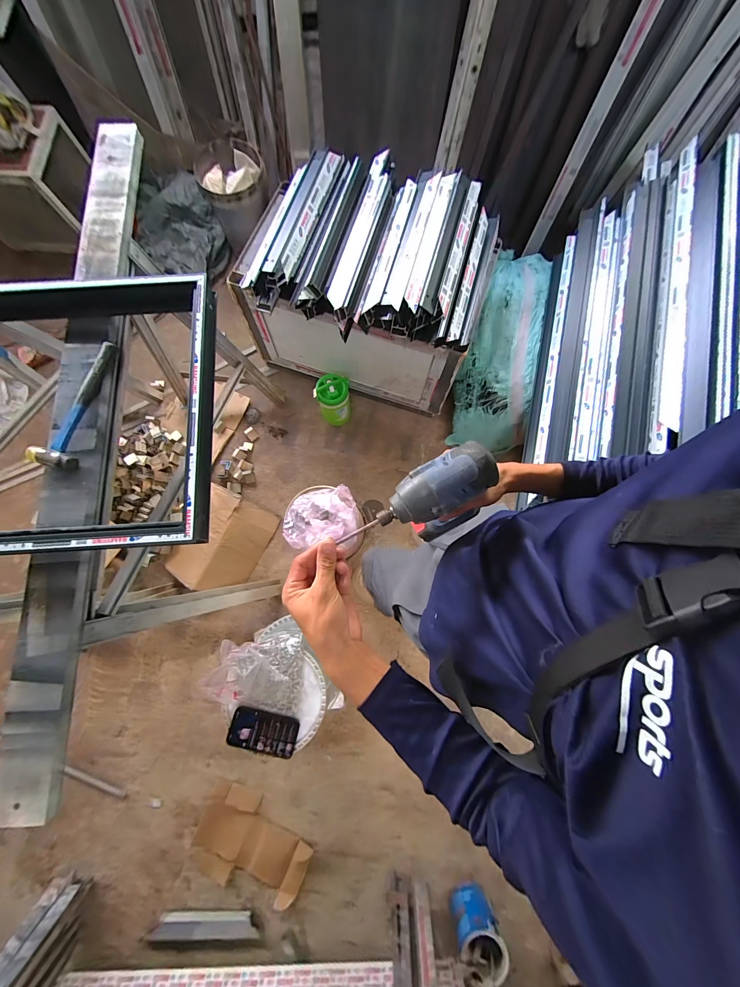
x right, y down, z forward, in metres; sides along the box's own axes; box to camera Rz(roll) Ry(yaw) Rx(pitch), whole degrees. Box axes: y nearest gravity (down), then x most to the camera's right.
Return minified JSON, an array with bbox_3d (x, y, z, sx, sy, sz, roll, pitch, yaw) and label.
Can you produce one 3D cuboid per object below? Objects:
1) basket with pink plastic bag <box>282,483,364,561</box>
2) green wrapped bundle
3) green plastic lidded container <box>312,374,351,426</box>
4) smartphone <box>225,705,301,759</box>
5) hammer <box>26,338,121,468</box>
[{"bbox_3d":[-0.158,0.105,1.243,0.267,0.377,0.226,12,80,3],"label":"basket with pink plastic bag"},{"bbox_3d":[0.554,-0.616,1.401,0.283,0.241,0.849,9,79,2],"label":"green wrapped bundle"},{"bbox_3d":[-0.150,-0.405,1.440,0.136,0.295,0.123,17,80,4],"label":"green plastic lidded container"},{"bbox_3d":[-0.252,0.564,0.771,0.157,0.010,0.082,15,64,-2],"label":"smartphone"},{"bbox_3d":[-0.636,-0.198,0.700,0.083,0.035,0.290,9,79,2],"label":"hammer"}]

